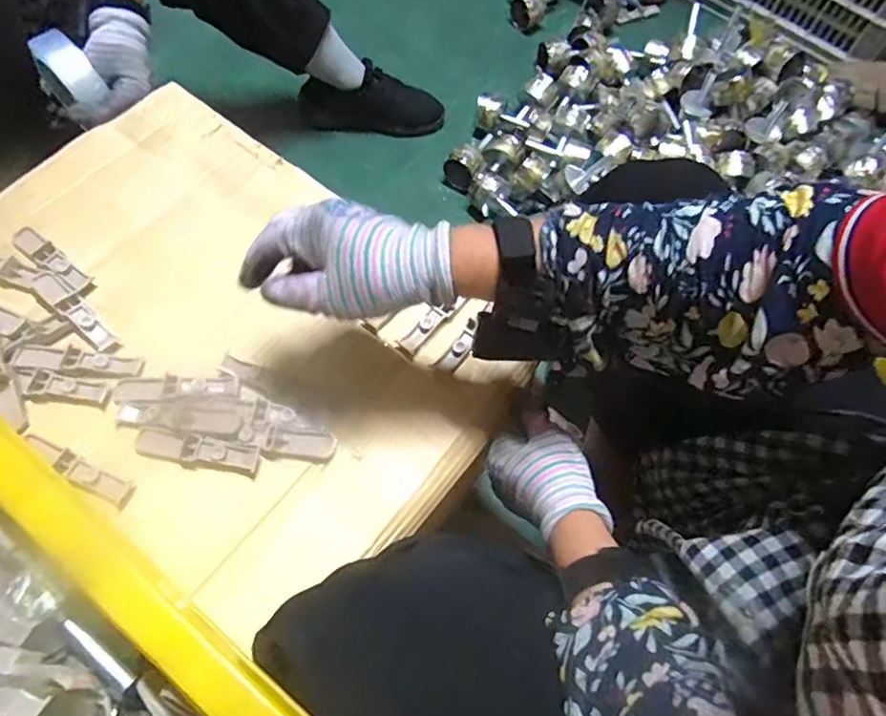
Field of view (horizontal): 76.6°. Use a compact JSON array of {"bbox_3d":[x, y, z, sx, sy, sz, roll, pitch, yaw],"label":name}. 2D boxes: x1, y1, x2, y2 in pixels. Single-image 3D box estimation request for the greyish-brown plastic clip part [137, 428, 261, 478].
[{"bbox_3d":[-0.190,0.073,0.435,0.096,0.015,0.023,11,64,2],"label":"greyish-brown plastic clip part"}]

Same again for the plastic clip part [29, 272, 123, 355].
[{"bbox_3d":[-0.316,-0.040,0.482,0.098,0.018,0.021,39,68,15],"label":"plastic clip part"}]

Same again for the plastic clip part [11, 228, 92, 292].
[{"bbox_3d":[-0.358,-0.091,0.511,0.099,0.012,0.020,34,67,13],"label":"plastic clip part"}]

